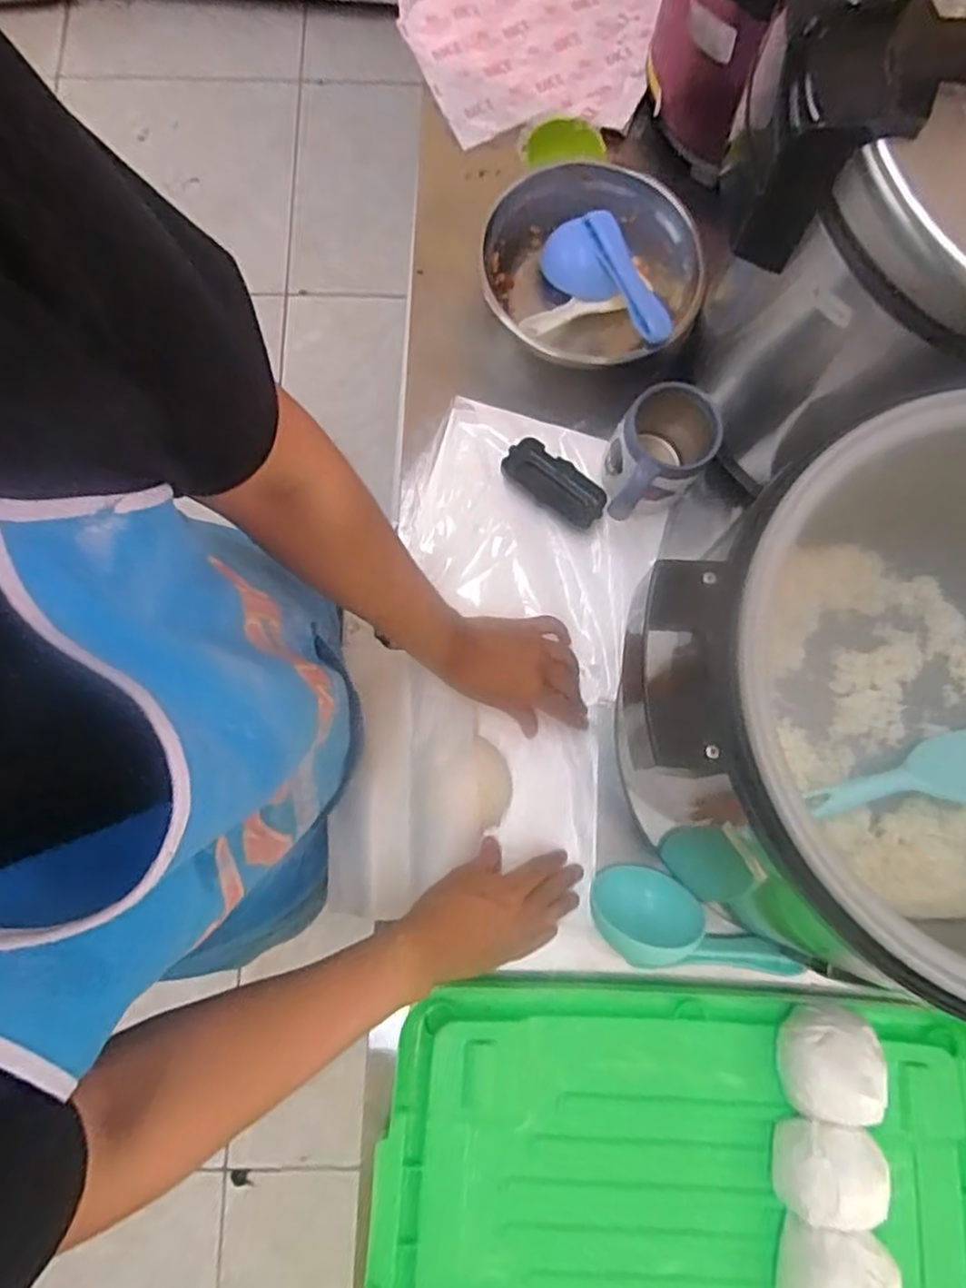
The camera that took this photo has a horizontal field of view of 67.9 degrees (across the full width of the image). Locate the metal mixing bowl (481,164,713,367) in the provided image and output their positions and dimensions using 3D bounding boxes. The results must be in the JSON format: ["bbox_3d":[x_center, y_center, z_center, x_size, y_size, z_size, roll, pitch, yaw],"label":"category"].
[{"bbox_3d":[0.111,-0.387,0.770,0.216,0.092,0.230,0,78,-1],"label":"metal mixing bowl"}]

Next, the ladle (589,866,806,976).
[{"bbox_3d":[0.190,0.244,0.625,0.186,0.072,0.071,8,78,1],"label":"ladle"}]

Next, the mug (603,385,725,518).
[{"bbox_3d":[0.162,-0.179,0.698,0.085,0.097,0.134,41,81,7],"label":"mug"}]

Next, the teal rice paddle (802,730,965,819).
[{"bbox_3d":[0.360,0.107,0.579,0.183,0.015,0.069,-5,43,-16],"label":"teal rice paddle"}]

